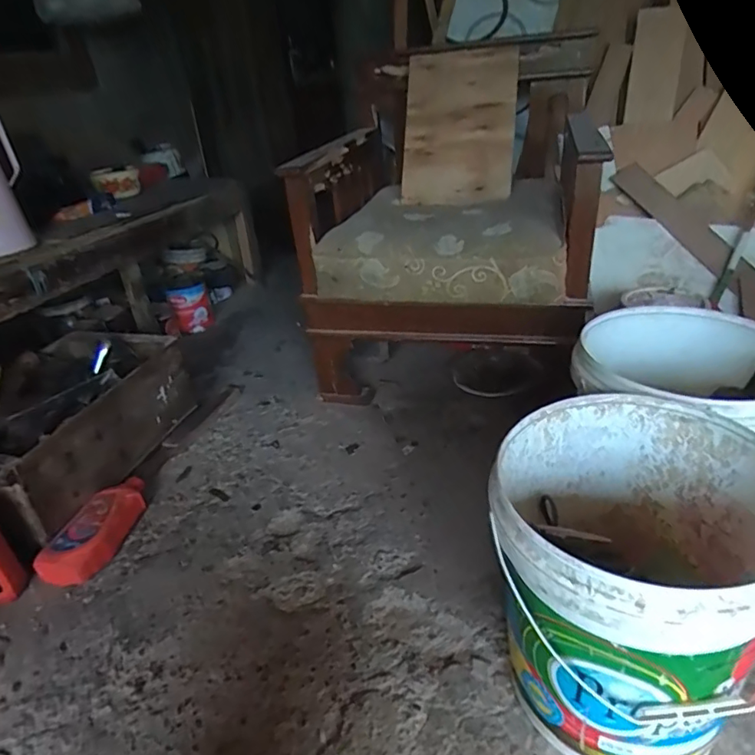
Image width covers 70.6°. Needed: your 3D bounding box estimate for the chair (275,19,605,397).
[{"bbox_3d":[0.212,-0.445,1.435,0.649,0.683,0.763,3,32,16],"label":"chair"}]

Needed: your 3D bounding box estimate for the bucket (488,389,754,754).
[{"bbox_3d":[0.299,0.243,0.654,0.301,0.324,0.309,-5,31,3],"label":"bucket"}]

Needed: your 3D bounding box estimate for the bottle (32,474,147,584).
[{"bbox_3d":[-0.545,0.297,1.055,0.122,0.070,0.238,-3,31,6],"label":"bottle"}]

